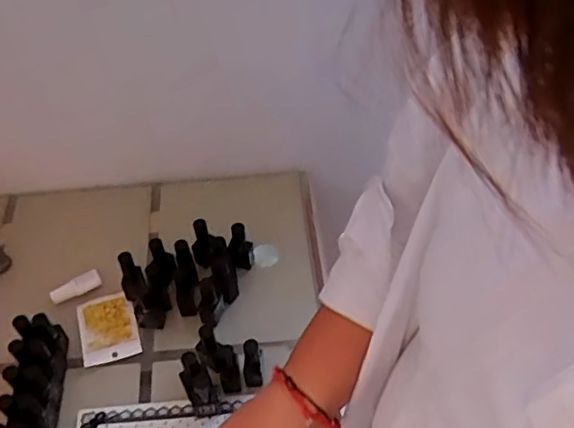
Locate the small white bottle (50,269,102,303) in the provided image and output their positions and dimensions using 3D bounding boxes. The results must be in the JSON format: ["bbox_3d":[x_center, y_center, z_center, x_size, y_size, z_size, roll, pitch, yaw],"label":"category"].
[{"bbox_3d":[-0.284,0.097,0.808,0.066,0.022,0.019,-26,55,-20],"label":"small white bottle"}]

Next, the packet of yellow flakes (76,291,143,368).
[{"bbox_3d":[-0.232,0.145,0.782,0.070,0.021,0.099,-11,49,-16],"label":"packet of yellow flakes"}]

